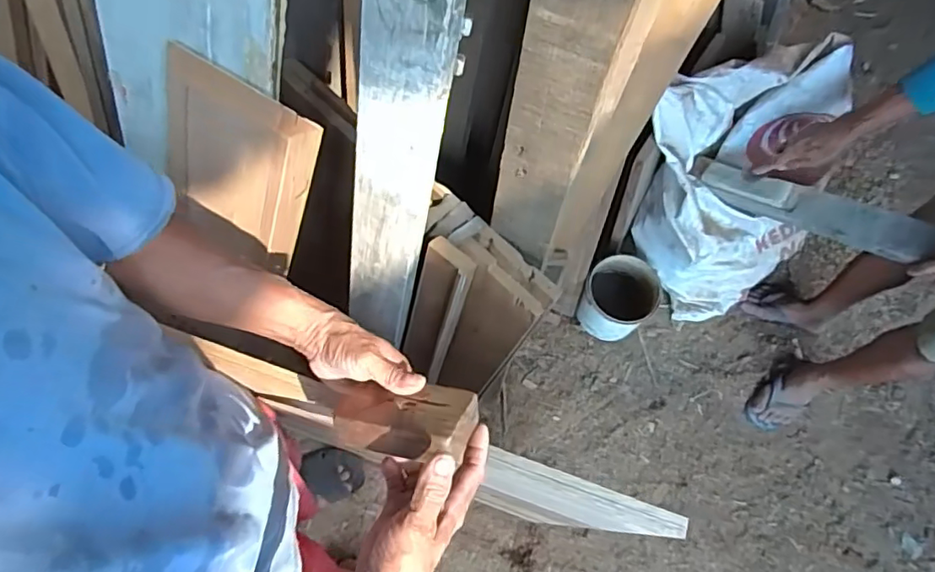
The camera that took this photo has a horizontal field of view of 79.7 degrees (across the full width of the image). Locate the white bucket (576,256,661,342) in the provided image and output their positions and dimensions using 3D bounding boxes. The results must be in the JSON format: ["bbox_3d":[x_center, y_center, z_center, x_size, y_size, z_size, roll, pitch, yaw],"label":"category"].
[{"bbox_3d":[0.377,0.030,1.413,0.166,0.154,0.176,1,69,-4],"label":"white bucket"}]

